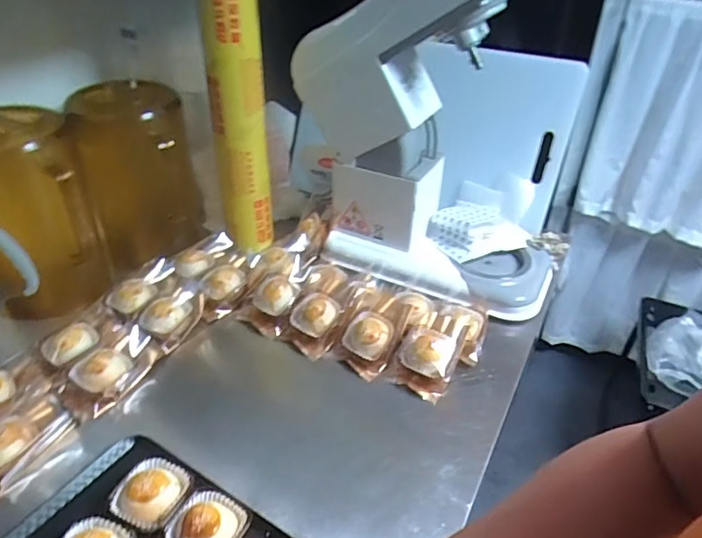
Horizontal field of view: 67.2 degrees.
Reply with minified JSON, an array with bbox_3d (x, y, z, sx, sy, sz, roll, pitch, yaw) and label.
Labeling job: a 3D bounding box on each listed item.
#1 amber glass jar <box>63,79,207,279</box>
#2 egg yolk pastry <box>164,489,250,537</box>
[{"bbox_3d":[-0.368,-0.146,0.922,0.171,0.312,0.172,0,34,-6],"label":"amber glass jar"},{"bbox_3d":[-0.145,0.254,0.530,0.070,0.025,0.070,18,37,21],"label":"egg yolk pastry"}]

